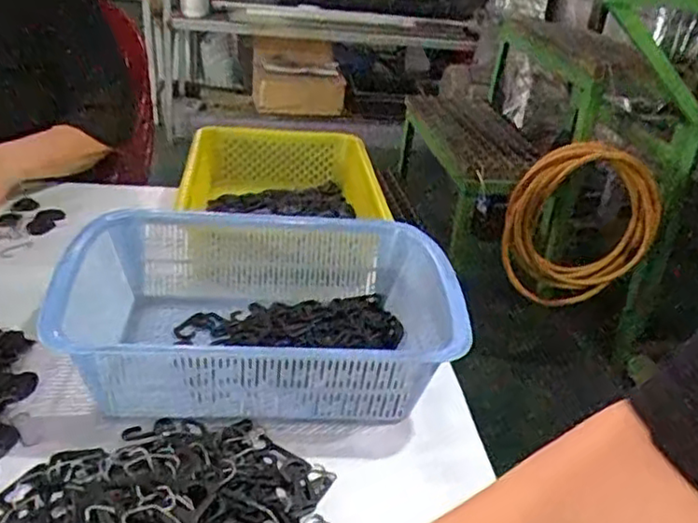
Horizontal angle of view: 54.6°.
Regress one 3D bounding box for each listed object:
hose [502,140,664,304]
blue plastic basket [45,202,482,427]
[{"bbox_3d":[0.573,-0.084,1.665,0.367,0.382,0.143,1,29,-9],"label":"hose"},{"bbox_3d":[-0.082,0.050,0.658,0.346,0.097,0.252,-1,29,-11],"label":"blue plastic basket"}]

